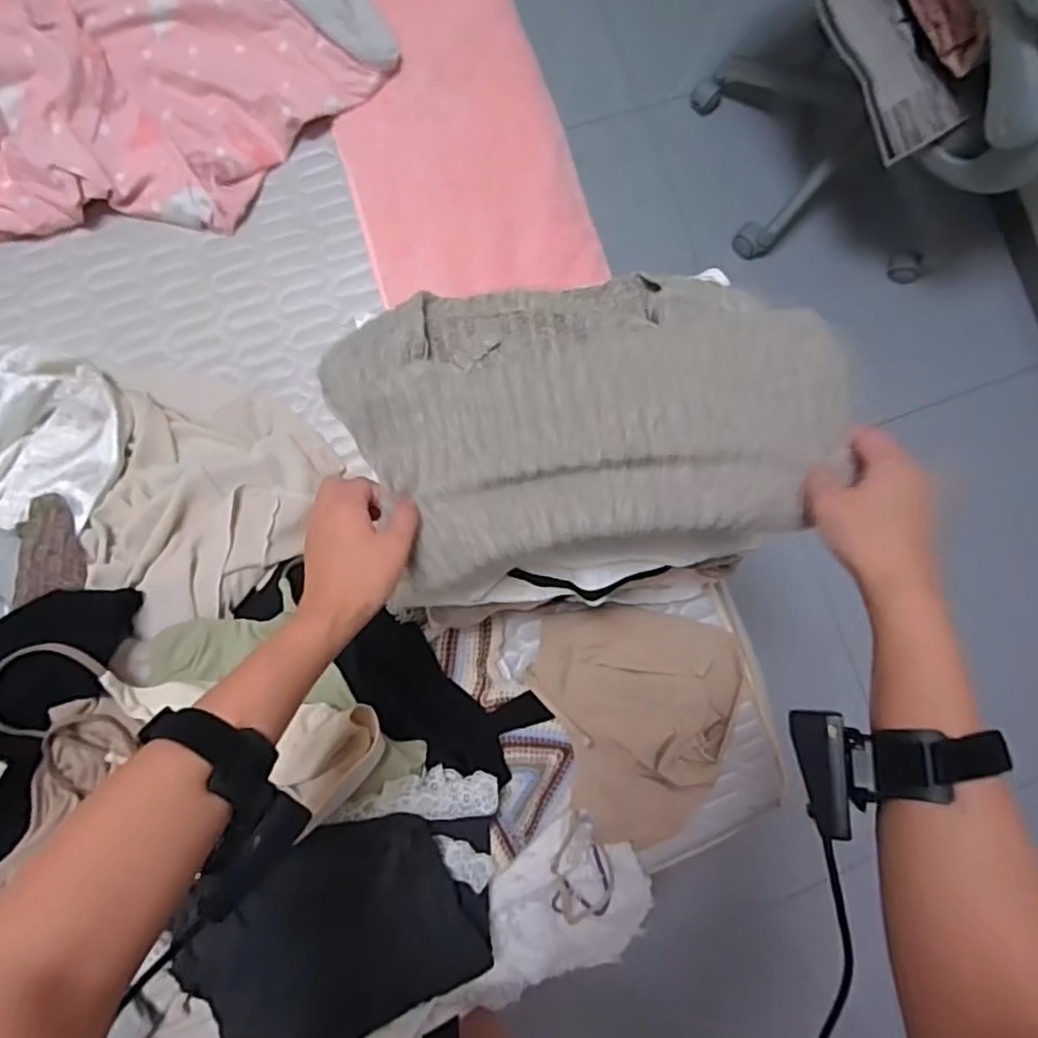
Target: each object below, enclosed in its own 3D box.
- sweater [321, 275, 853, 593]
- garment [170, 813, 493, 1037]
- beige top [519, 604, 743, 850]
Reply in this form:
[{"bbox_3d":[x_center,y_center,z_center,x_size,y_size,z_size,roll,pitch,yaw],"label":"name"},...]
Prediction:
[{"bbox_3d":[0.044,-0.080,0.474,0.336,0.107,0.216,-9,86,-7],"label":"sweater"},{"bbox_3d":[-0.161,0.391,0.622,0.296,0.075,0.194,-20,87,-8],"label":"garment"},{"bbox_3d":[0.132,0.238,0.760,0.253,0.060,0.266,14,83,-5],"label":"beige top"}]

